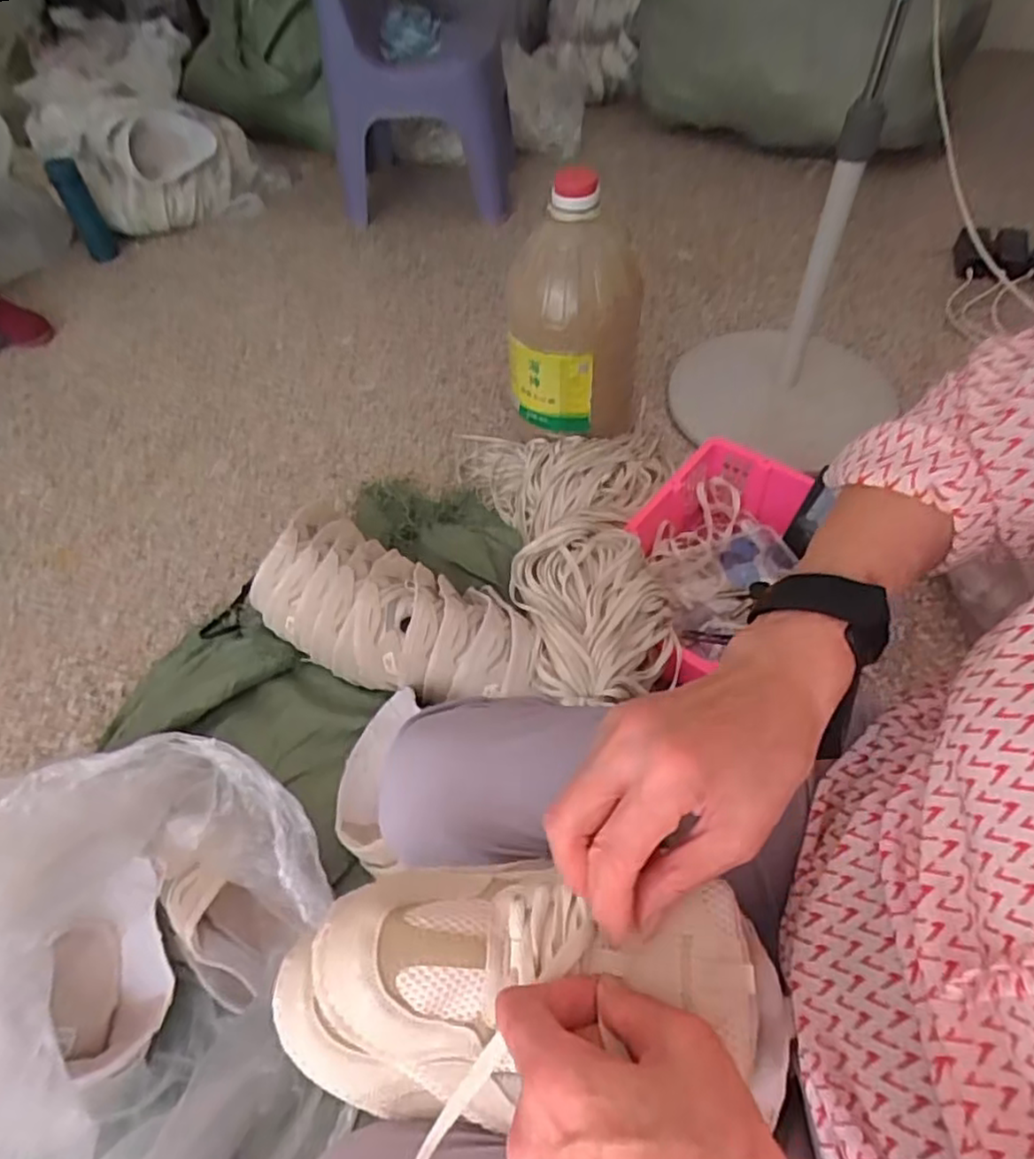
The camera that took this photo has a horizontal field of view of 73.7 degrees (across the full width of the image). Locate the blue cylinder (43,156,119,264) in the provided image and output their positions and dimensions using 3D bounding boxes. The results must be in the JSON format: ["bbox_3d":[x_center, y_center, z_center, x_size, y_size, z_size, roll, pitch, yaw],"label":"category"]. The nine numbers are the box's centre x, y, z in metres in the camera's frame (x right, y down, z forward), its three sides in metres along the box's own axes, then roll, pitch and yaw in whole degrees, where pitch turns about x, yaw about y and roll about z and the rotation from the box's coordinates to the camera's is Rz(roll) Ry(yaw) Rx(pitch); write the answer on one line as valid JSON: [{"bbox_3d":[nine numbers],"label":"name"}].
[{"bbox_3d":[-0.843,-0.714,1.348,0.059,0.204,0.044,-26,56,-17],"label":"blue cylinder"}]

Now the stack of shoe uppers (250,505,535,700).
[{"bbox_3d":[-0.146,0.035,0.887,0.381,0.103,0.194,20,56,17],"label":"stack of shoe uppers"}]

